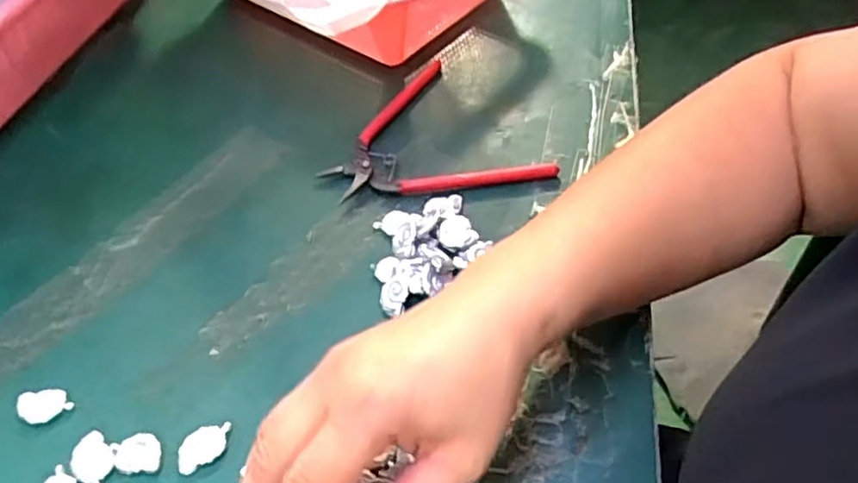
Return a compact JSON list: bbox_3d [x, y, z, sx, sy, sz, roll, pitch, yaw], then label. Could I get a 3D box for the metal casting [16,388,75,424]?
[{"bbox_3d":[-0.201,0.084,0.342,0.029,0.004,0.019,6,51,11],"label":"metal casting"}]

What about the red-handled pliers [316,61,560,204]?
[{"bbox_3d":[-0.007,-0.061,0.436,0.119,0.011,0.139,-29,53,-17],"label":"red-handled pliers"}]

